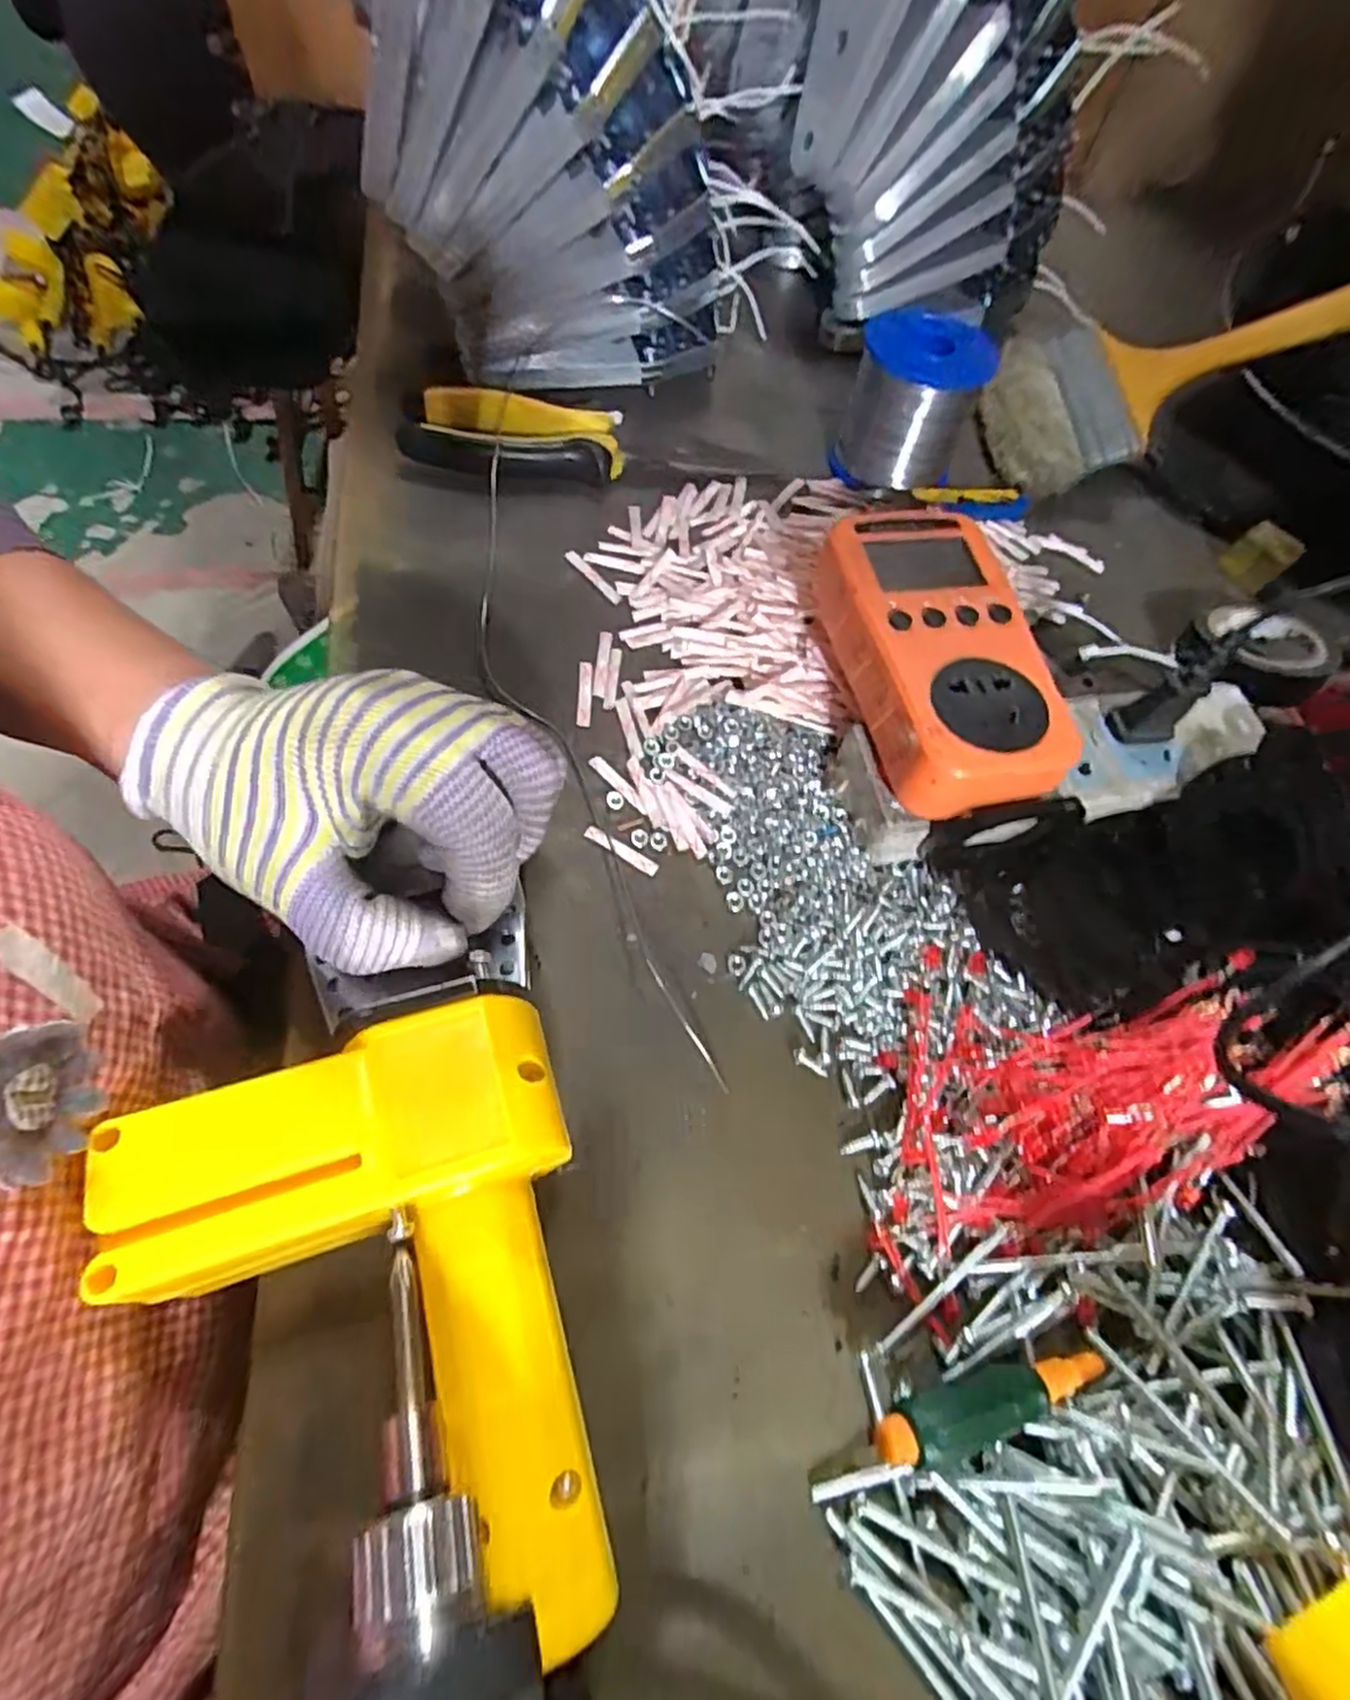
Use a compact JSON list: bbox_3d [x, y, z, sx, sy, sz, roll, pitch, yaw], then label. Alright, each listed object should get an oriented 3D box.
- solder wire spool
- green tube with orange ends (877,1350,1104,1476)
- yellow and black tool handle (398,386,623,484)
[{"bbox_3d":[0.122,-0.230,0.368,0.061,0.057,0.065,2,65,-5],"label":"solder wire spool"},{"bbox_3d":[0.092,0.157,0.202,0.076,0.009,0.015,-4,66,-20],"label":"green tube with orange ends"},{"bbox_3d":[-0.080,-0.205,0.357,0.103,0.029,0.039,2,66,-1],"label":"yellow and black tool handle"}]

